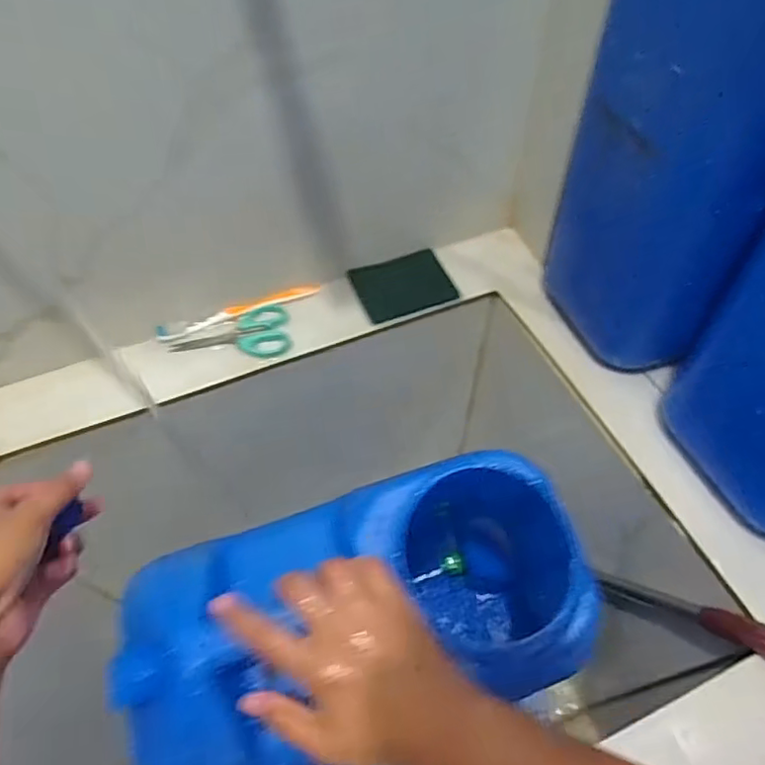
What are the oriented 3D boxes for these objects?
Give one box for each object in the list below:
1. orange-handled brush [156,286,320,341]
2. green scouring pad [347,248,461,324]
[{"bbox_3d":[-0.151,-0.076,0.631,0.173,0.012,0.011,-18,56,-12],"label":"orange-handled brush"},{"bbox_3d":[0.022,-0.111,0.658,0.098,0.008,0.082,-19,56,-13],"label":"green scouring pad"}]

